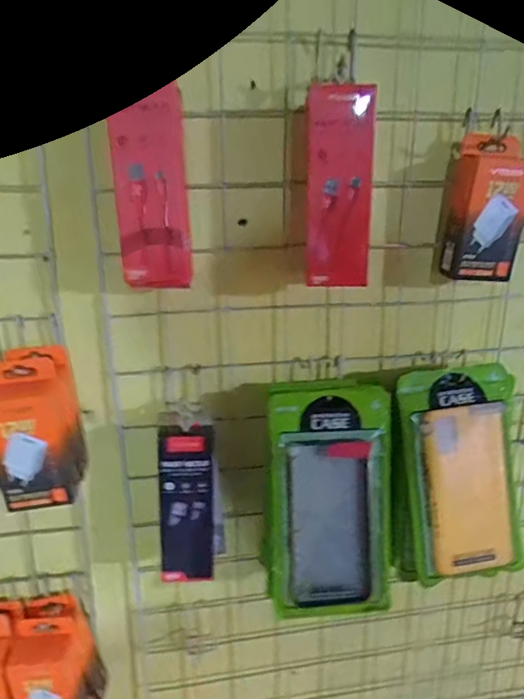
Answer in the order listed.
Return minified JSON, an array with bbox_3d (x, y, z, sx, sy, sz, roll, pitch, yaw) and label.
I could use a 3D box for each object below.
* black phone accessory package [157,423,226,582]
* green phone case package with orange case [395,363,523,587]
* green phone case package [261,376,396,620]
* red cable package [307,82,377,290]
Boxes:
[{"bbox_3d":[-0.067,0.150,0.509,0.055,0.158,0.044,2,19,2],"label":"black phone accessory package"},{"bbox_3d":[0.203,0.124,0.529,0.121,0.210,0.019,-7,2,-5],"label":"green phone case package with orange case"},{"bbox_3d":[0.067,0.143,0.505,0.128,0.221,0.020,-2,2,-6],"label":"green phone case package"},{"bbox_3d":[0.064,-0.129,0.425,0.055,0.149,0.023,2,19,2],"label":"red cable package"}]

